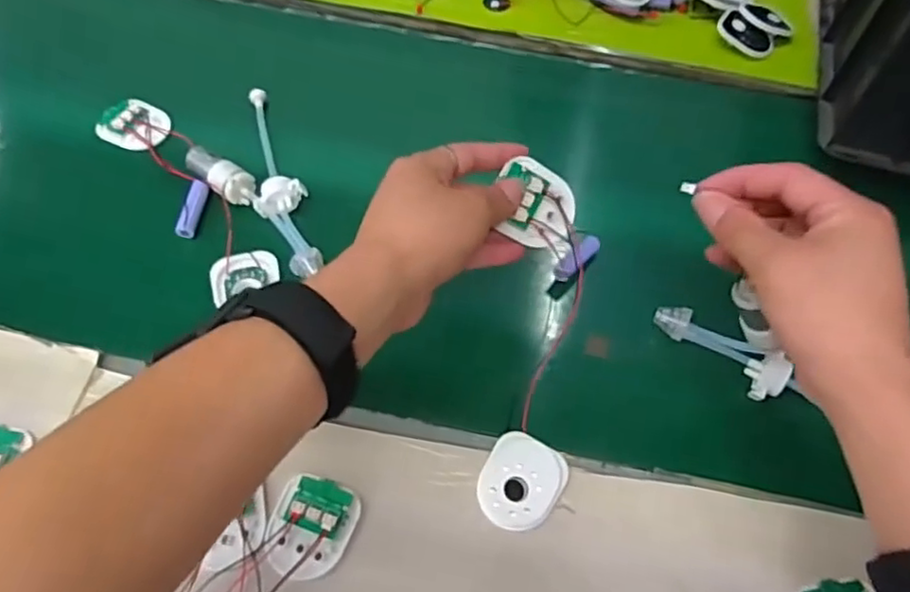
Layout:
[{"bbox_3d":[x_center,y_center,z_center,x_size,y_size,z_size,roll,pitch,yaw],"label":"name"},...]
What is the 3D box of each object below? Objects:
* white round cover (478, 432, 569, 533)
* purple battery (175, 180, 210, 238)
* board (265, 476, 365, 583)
[{"bbox_3d":[0.039,0.113,0.398,0.047,0.009,0.055,30,63,13],"label":"white round cover"},{"bbox_3d":[-0.204,-0.069,0.508,0.016,0.011,0.050,5,60,0],"label":"purple battery"},{"bbox_3d":[-0.085,0.134,0.382,0.049,0.009,0.056,18,61,7],"label":"board"}]

